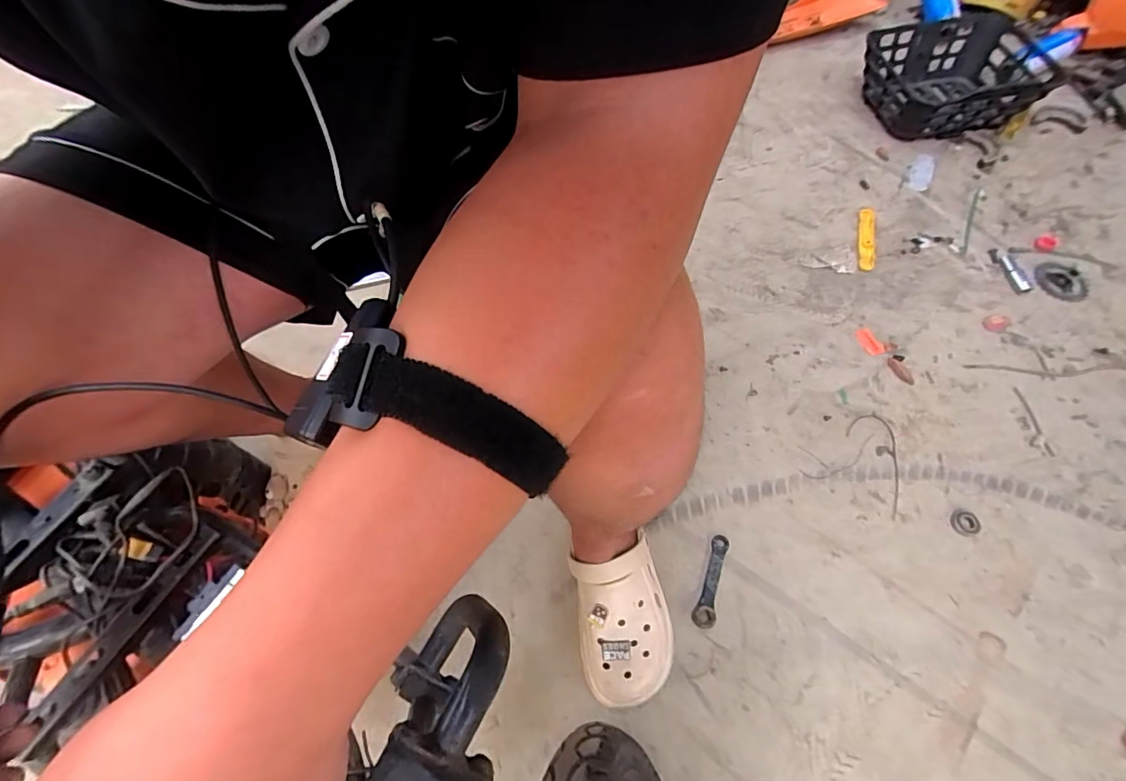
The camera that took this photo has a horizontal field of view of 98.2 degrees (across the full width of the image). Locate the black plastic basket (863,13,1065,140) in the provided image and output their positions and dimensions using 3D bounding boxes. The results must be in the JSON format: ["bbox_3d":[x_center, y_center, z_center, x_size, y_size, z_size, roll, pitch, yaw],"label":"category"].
[{"bbox_3d":[0.826,-0.667,1.025,0.341,0.093,0.304,-5,62,-1],"label":"black plastic basket"}]

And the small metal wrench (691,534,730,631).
[{"bbox_3d":[0.205,0.262,0.675,0.029,0.011,0.126,16,64,10],"label":"small metal wrench"}]

